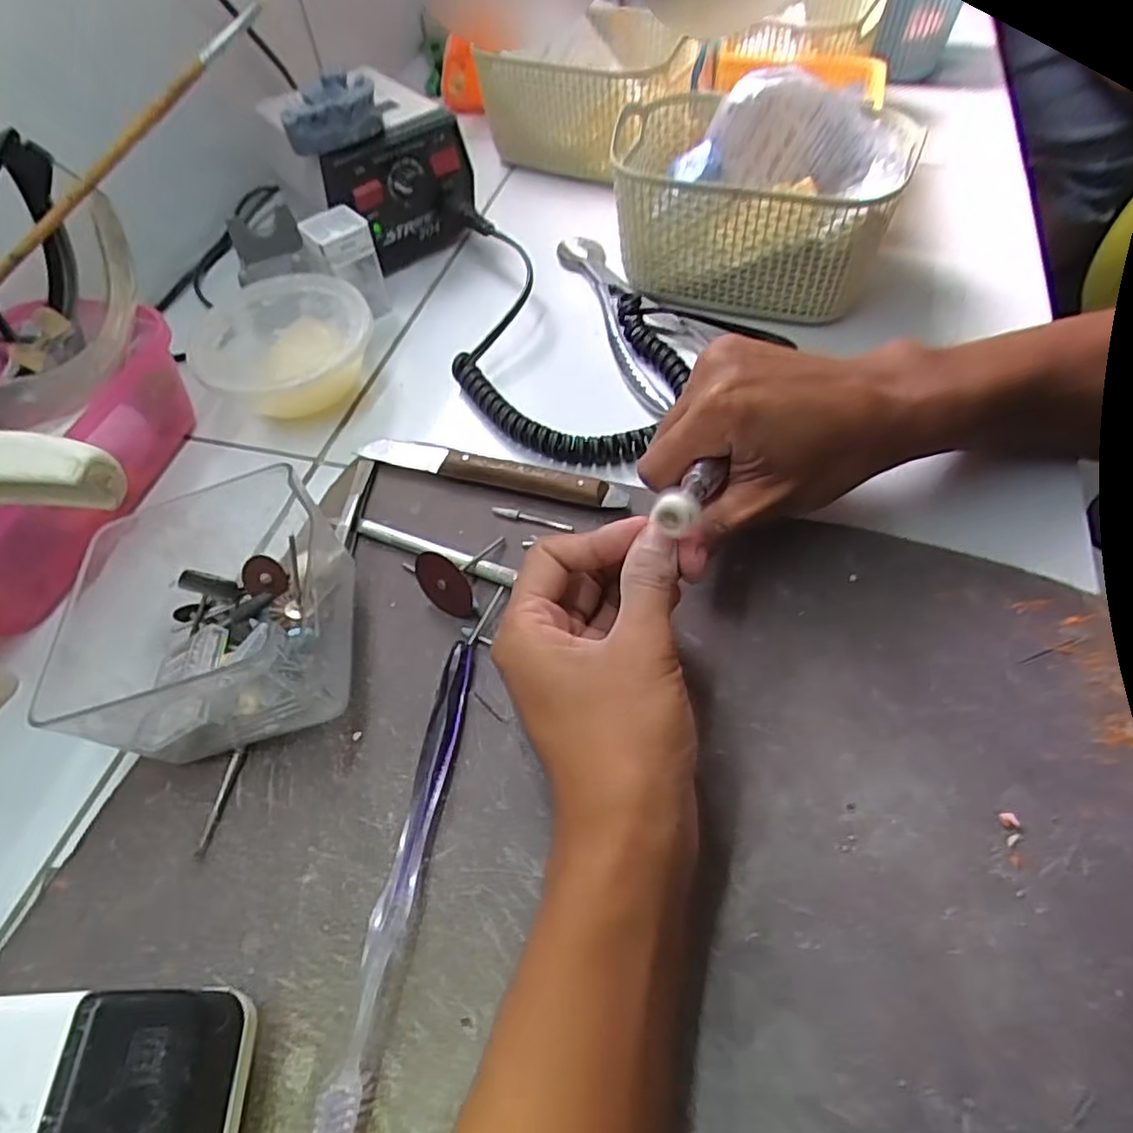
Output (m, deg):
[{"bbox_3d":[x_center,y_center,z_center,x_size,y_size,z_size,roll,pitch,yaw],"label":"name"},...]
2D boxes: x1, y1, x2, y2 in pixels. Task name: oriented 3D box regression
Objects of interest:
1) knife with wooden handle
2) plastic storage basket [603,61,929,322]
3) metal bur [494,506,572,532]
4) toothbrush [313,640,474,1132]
[{"bbox_3d":[-0.041,-0.053,0.360,0.150,0.011,0.019,14,58,14],"label":"knife with wooden handle"},{"bbox_3d":[0.118,-0.230,0.429,0.165,0.085,0.124,11,57,12],"label":"plastic storage basket"},{"bbox_3d":[-0.018,-0.024,0.346,0.042,0.004,0.005,14,58,14],"label":"metal bur"},{"bbox_3d":[-0.059,0.111,0.245,0.014,0.017,0.183,3,56,7],"label":"toothbrush"}]

